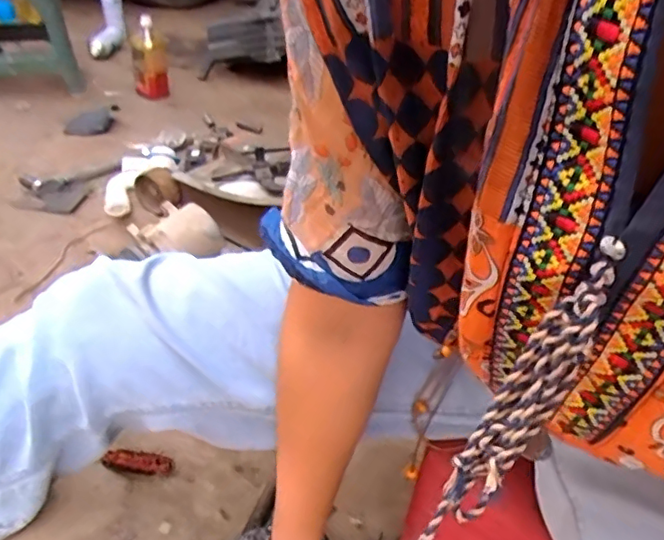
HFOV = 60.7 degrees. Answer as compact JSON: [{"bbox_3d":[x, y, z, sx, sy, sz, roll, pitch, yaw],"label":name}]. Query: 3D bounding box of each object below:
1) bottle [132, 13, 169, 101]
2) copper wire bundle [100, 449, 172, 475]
[{"bbox_3d":[-0.498,-0.570,1.549,0.088,0.199,0.075,-4,37,-16],"label":"bottle"},{"bbox_3d":[-0.233,0.232,0.681,0.080,0.015,0.025,14,33,-17],"label":"copper wire bundle"}]

